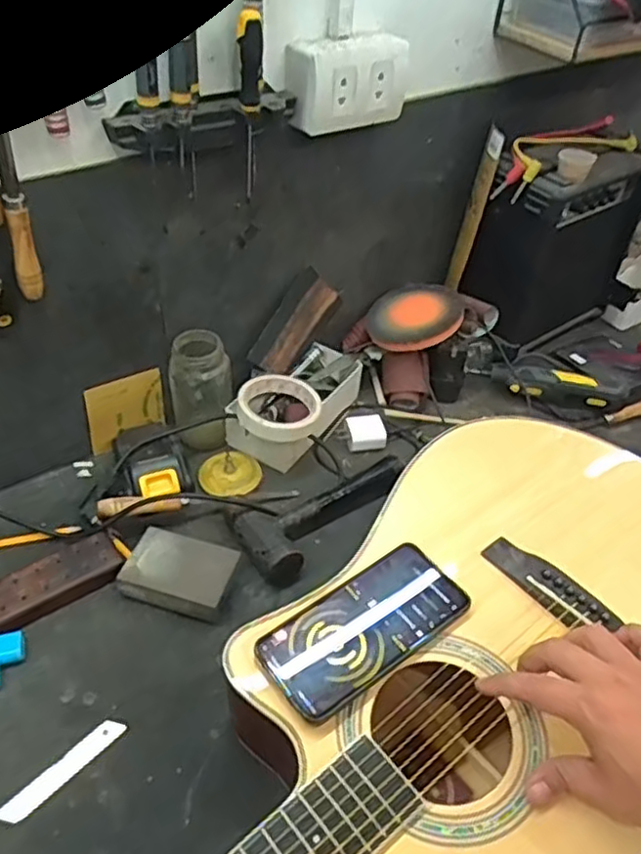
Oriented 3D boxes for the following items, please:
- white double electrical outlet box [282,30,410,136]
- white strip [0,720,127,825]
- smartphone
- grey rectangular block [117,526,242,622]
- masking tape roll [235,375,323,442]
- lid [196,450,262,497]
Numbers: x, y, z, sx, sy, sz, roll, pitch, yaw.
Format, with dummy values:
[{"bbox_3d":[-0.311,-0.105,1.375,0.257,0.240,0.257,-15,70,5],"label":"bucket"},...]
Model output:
[{"bbox_3d":[0.026,-0.352,0.686,0.128,0.077,0.047,-25,50,-28],"label":"white double electrical outlet box"},{"bbox_3d":[-0.206,0.276,0.542,0.022,0.007,0.104,34,51,28],"label":"white strip"},{"bbox_3d":[0.036,0.150,0.515,0.162,0.007,0.076,-27,51,-29],"label":"smartphone"},{"bbox_3d":[-0.138,0.142,0.660,0.103,0.031,0.073,13,44,9],"label":"grey rectangular block"},{"bbox_3d":[-0.046,-0.024,0.764,0.096,0.024,0.089,2,43,-2],"label":"masking tape roll"},{"bbox_3d":[-0.100,0.054,0.772,0.071,0.019,0.072,-19,48,-23],"label":"lid"}]

